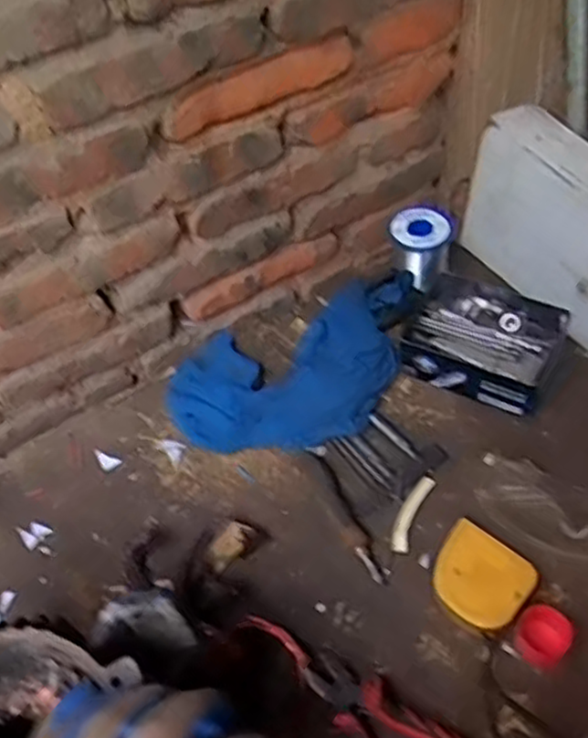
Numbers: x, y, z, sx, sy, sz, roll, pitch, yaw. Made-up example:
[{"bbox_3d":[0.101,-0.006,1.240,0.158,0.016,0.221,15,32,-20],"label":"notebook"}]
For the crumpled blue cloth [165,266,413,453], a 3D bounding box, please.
[{"bbox_3d":[0.007,-0.005,0.672,0.252,0.036,0.145,-17,53,-8],"label":"crumpled blue cloth"}]

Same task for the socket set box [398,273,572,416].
[{"bbox_3d":[0.171,-0.025,0.661,0.129,0.048,0.098,23,58,21],"label":"socket set box"}]

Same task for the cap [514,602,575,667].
[{"bbox_3d":[0.177,0.191,0.516,0.036,0.030,0.035,-3,53,3],"label":"cap"}]

